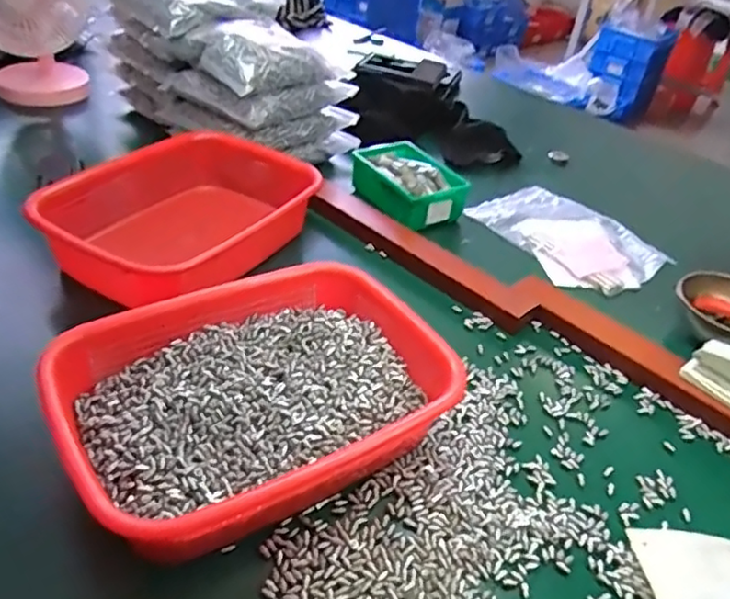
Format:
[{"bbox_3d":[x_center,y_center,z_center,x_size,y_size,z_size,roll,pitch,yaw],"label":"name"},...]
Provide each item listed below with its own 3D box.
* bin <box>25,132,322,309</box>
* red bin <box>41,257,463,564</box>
[{"bbox_3d":[-0.193,-0.081,0.711,0.208,0.118,0.306,25,40,22],"label":"bin"},{"bbox_3d":[-0.077,0.072,0.494,0.286,0.064,0.208,-19,44,-31],"label":"red bin"}]

